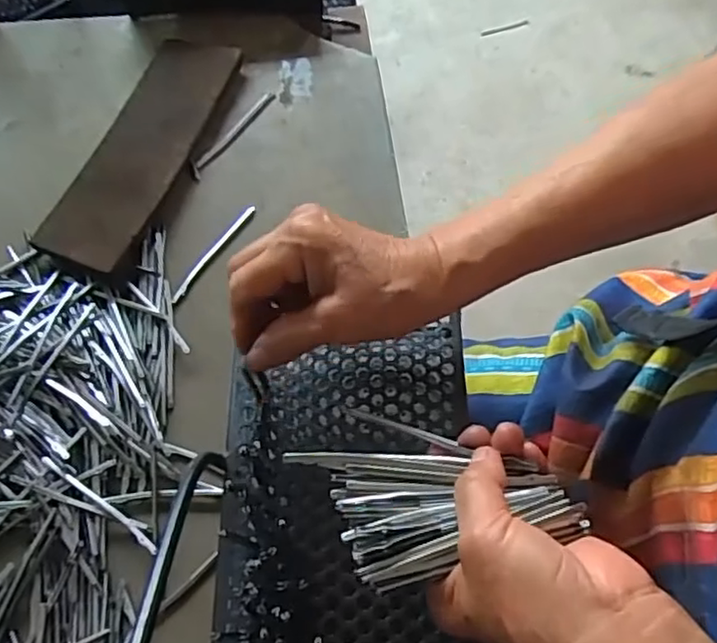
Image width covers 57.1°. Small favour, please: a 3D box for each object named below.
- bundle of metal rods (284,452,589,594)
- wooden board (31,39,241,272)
[{"bbox_3d":[0.038,0.094,0.317,0.136,0.020,0.063,1,66,2],"label":"bundle of metal rods"},{"bbox_3d":[-0.184,-0.155,0.572,0.079,0.019,0.246,15,67,8],"label":"wooden board"}]

